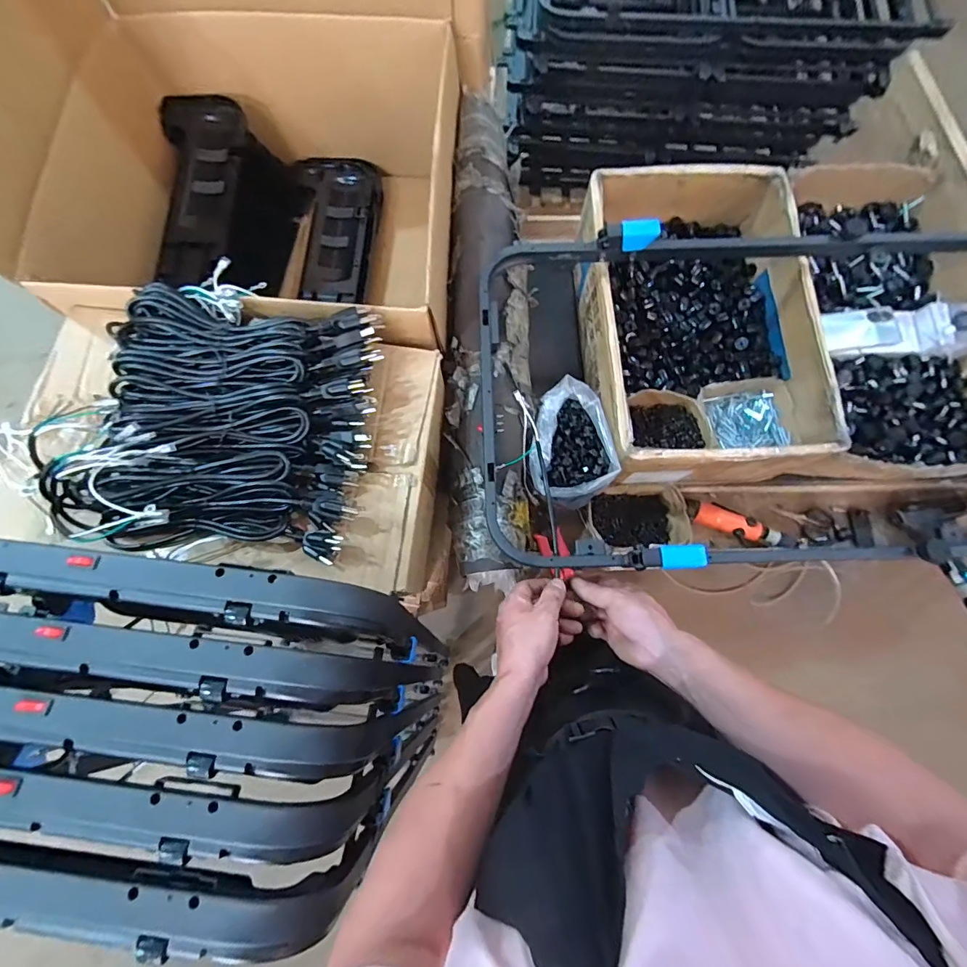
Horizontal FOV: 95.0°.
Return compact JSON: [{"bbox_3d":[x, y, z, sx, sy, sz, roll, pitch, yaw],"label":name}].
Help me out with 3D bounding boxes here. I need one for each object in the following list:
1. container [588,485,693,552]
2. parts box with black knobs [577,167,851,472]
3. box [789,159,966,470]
[{"bbox_3d":[0.271,0.062,0.803,0.173,0.069,0.112,-5,77,-1],"label":"container"},{"bbox_3d":[0.369,-0.280,0.783,0.365,0.142,0.544,0,77,0],"label":"parts box with black knobs"},{"bbox_3d":[0.776,-0.312,0.828,0.263,0.123,0.622,-3,77,-1],"label":"box"}]

